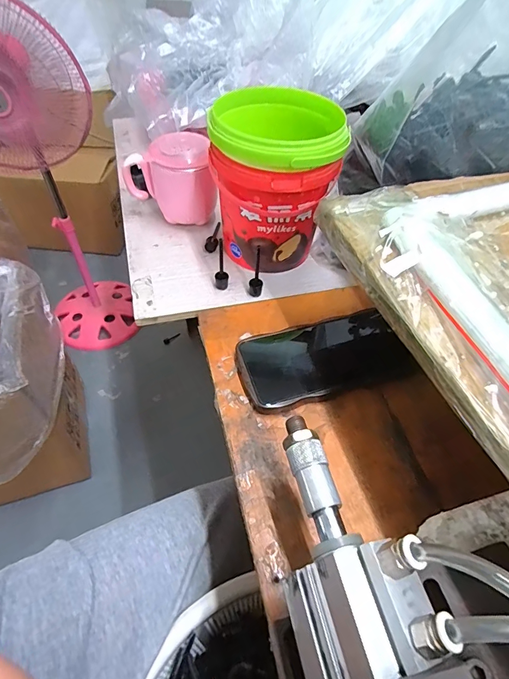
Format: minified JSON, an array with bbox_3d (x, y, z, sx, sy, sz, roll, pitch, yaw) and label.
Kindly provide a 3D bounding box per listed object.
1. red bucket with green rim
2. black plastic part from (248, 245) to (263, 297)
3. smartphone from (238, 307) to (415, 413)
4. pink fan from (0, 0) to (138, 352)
[{"bbox_3d":[0.020,-0.165,0.430,0.122,0.148,0.122,1,51,-2],"label":"red bucket with green rim"},{"bbox_3d":[0.002,-0.071,0.420,0.015,0.057,0.014,1,51,-2],"label":"black plastic part"},{"bbox_3d":[0.066,0.013,0.373,0.157,0.015,0.076,-15,53,-15],"label":"smartphone"},{"bbox_3d":[-0.531,-0.331,0.997,0.307,0.868,0.262,-21,55,-19],"label":"pink fan"}]

